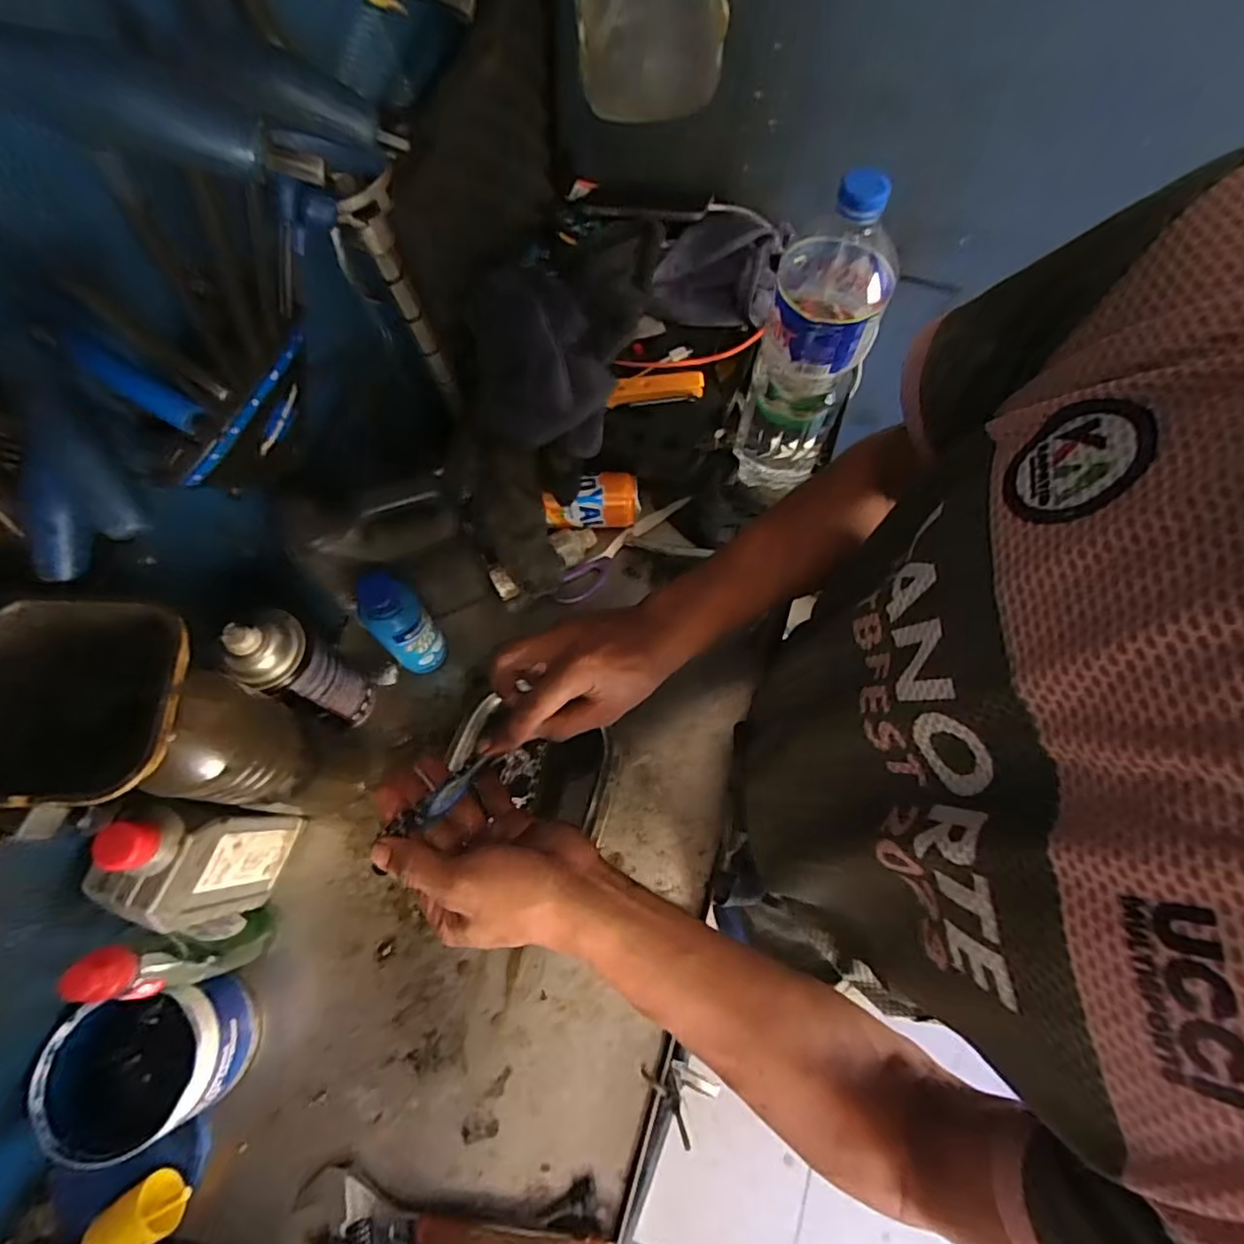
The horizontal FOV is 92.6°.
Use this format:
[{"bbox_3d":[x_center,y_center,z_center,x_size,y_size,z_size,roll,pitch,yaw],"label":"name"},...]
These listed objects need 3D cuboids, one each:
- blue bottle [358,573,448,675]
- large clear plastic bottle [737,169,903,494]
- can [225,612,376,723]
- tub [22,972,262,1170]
[{"bbox_3d":[-0.194,0.005,0.533,0.046,0.156,0.050,0,71,-1],"label":"blue bottle"},{"bbox_3d":[0.165,-0.234,0.528,0.084,0.304,0.083,12,71,3],"label":"large clear plastic bottle"},{"bbox_3d":[-0.258,0.042,0.497,0.049,0.191,0.057,26,73,8],"label":"can"},{"bbox_3d":[-0.348,0.328,0.449,0.110,0.102,0.094,-19,72,-7],"label":"tub"}]

